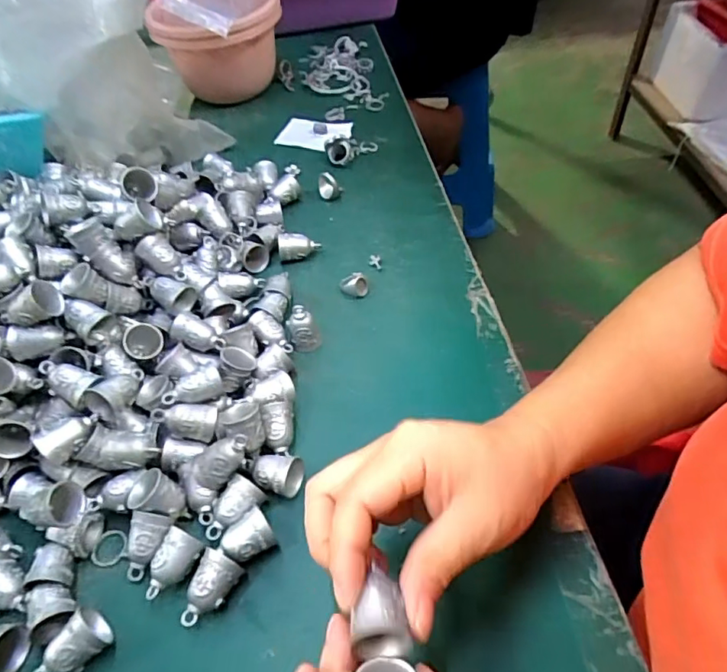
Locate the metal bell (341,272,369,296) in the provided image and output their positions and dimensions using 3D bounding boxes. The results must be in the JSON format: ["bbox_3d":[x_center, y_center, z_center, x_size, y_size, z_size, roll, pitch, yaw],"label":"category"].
[{"bbox_3d":[-0.009,-0.043,0.448,0.023,0.018,0.015,1,50,6],"label":"metal bell"}]

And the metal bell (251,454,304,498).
[{"bbox_3d":[-0.053,0.085,0.334,0.029,0.020,0.021,9,51,12],"label":"metal bell"}]

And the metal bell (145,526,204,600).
[{"bbox_3d":[-0.107,0.128,0.302,0.022,0.021,0.035,18,54,19],"label":"metal bell"}]

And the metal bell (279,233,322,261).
[{"bbox_3d":[-0.057,-0.079,0.479,0.036,0.020,0.017,-2,50,3],"label":"metal bell"}]

